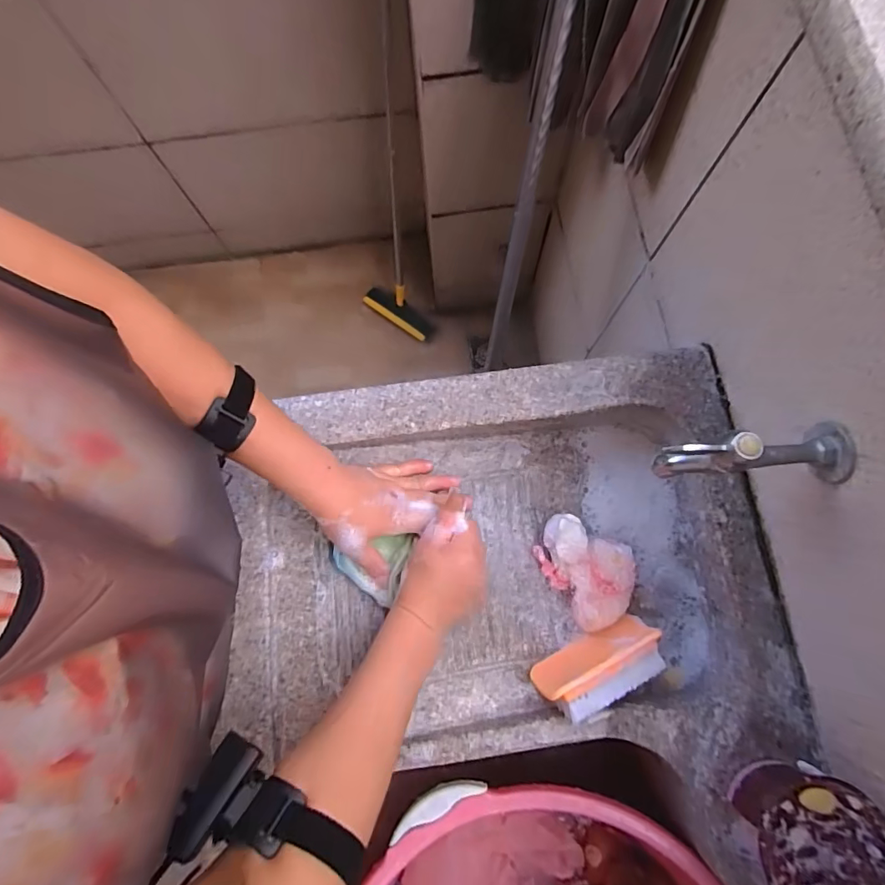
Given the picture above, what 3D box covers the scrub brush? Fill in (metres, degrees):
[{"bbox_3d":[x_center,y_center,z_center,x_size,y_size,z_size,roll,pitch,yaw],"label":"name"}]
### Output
[{"bbox_3d":[0.165,0.234,0.496,0.131,0.071,0.050,-26,78,-5],"label":"scrub brush"}]

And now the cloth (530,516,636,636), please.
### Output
[{"bbox_3d":[0.155,0.146,0.525,0.112,0.057,0.098,24,79,6],"label":"cloth"}]

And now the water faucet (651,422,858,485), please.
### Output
[{"bbox_3d":[0.237,0.015,0.363,0.148,0.068,0.042,-8,77,-1],"label":"water faucet"}]

